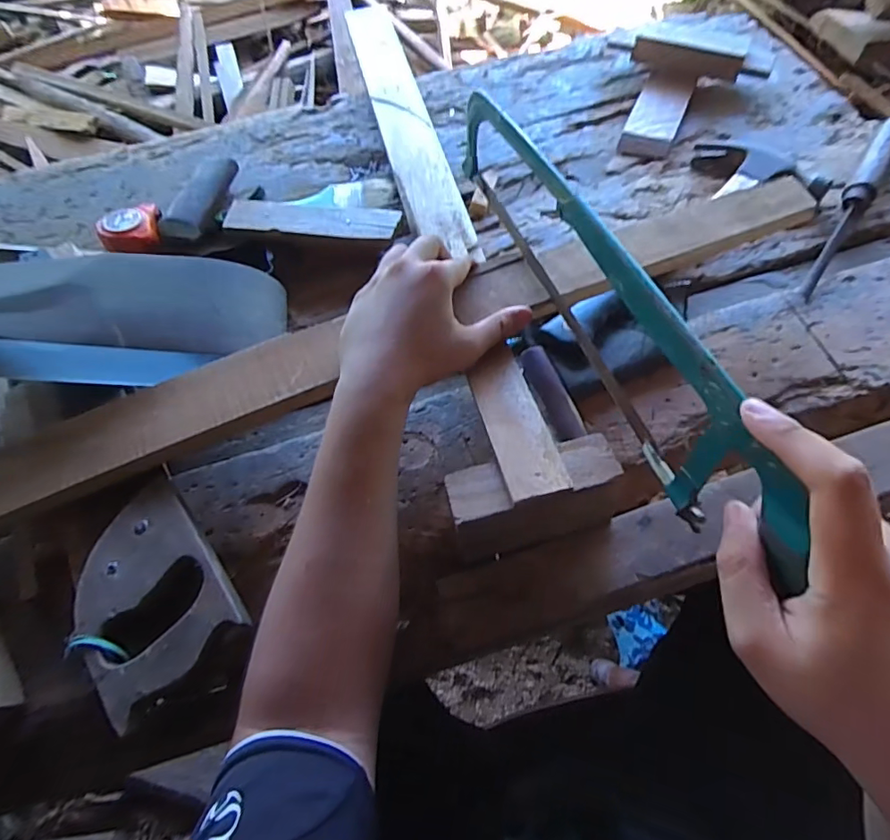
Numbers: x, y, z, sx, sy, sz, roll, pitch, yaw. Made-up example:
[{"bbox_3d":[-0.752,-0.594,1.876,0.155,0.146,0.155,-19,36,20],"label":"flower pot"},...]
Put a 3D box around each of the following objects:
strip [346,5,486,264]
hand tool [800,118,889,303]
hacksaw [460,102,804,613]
[{"bbox_3d":[-0.046,-0.343,0.585,0.061,0.017,0.444,-15,65,-4],"label":"strip"},{"bbox_3d":[0.402,-0.214,0.499,0.024,0.033,0.254,31,69,18],"label":"hand tool"},{"bbox_3d":[0.092,-0.085,0.344,0.015,0.107,0.408,-20,60,-6],"label":"hacksaw"}]

